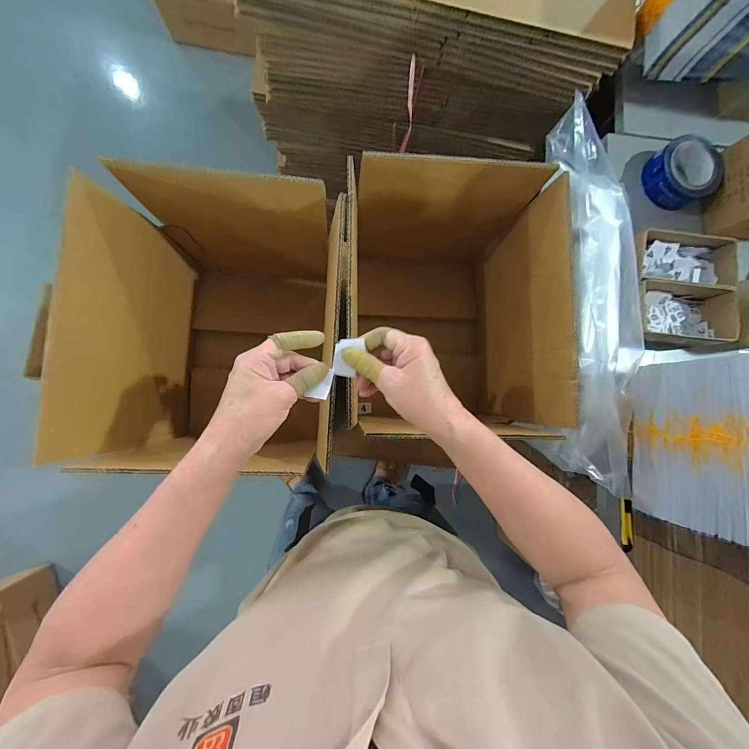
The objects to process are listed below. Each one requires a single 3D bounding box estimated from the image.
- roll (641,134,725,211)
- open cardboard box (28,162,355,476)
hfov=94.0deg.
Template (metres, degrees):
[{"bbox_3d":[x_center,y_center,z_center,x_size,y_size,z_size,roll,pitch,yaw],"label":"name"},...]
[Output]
[{"bbox_3d":[0.564,-0.369,0.632,0.124,0.055,0.110,-28,90,-7],"label":"roll"},{"bbox_3d":[-0.245,-0.059,0.587,0.313,0.326,0.386,3,87,-6],"label":"open cardboard box"}]

